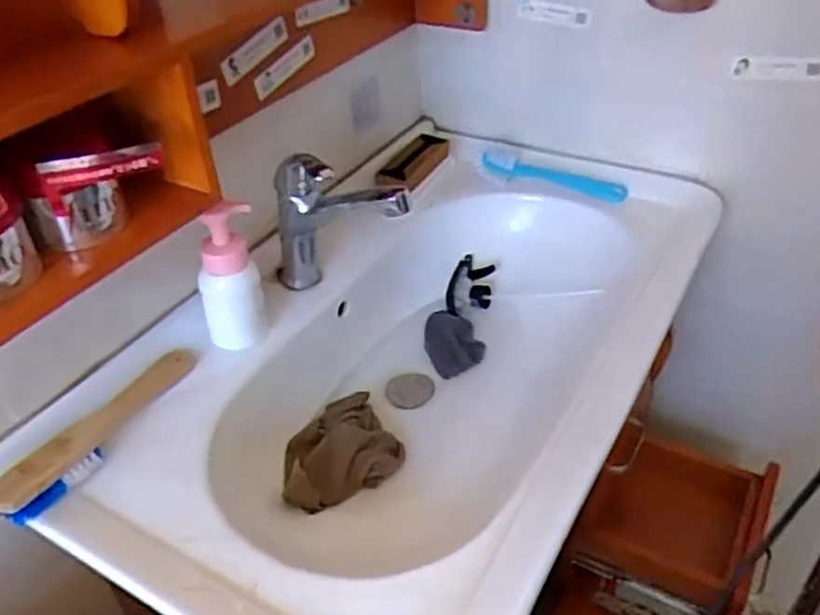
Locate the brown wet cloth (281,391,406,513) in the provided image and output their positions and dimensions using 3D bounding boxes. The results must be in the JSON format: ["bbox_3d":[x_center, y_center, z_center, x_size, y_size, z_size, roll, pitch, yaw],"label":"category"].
[{"bbox_3d":[-0.088,0.153,0.807,0.144,0.050,0.123,-25,42,-25],"label":"brown wet cloth"}]

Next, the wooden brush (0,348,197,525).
[{"bbox_3d":[-0.291,0.110,0.688,0.043,0.051,0.239,10,40,18],"label":"wooden brush"}]

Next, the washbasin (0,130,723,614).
[{"bbox_3d":[0.011,0.062,0.835,0.480,0.156,0.768,18,43,26],"label":"washbasin"}]

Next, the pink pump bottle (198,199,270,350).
[{"bbox_3d":[-0.190,-0.029,0.766,0.067,0.180,0.056,-18,40,-17],"label":"pink pump bottle"}]

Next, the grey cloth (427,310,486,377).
[{"bbox_3d":[0.057,0.046,0.944,0.072,0.027,0.110,-2,38,3],"label":"grey cloth"}]

